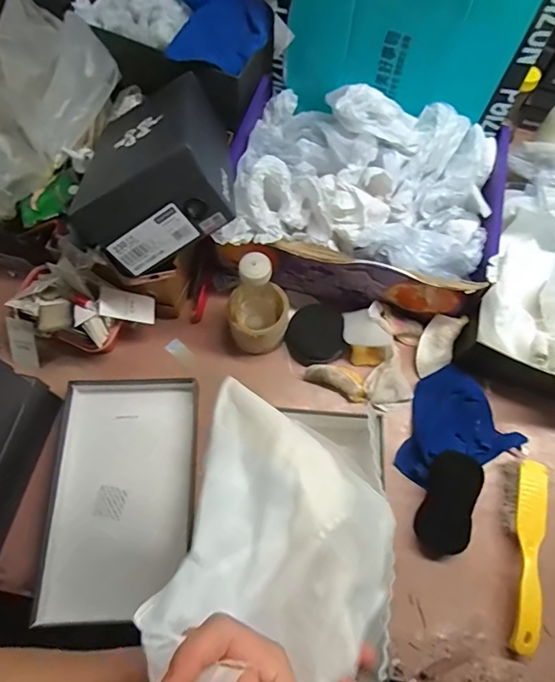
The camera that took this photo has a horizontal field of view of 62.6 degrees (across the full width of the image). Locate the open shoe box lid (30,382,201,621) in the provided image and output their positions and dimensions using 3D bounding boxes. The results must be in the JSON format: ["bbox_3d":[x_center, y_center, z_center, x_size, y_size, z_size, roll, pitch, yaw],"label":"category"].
[{"bbox_3d":[-0.211,0.207,0.625,0.182,0.057,0.306,1,67,-1],"label":"open shoe box lid"}]

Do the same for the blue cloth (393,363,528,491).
[{"bbox_3d":[0.240,0.130,0.645,0.159,0.035,0.145,-36,72,-15],"label":"blue cloth"}]

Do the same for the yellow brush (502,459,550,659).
[{"bbox_3d":[0.313,0.266,0.582,0.044,0.037,0.224,15,68,5],"label":"yellow brush"}]

